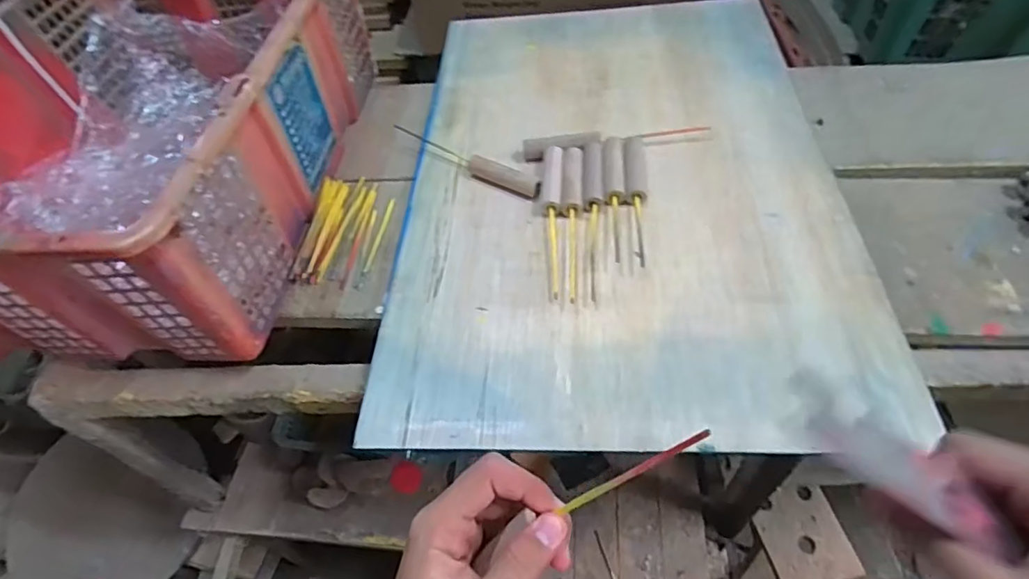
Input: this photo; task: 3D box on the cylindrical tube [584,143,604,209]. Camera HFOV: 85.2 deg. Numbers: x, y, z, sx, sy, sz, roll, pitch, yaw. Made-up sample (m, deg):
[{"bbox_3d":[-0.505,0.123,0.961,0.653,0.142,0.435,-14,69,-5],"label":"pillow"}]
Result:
[{"bbox_3d":[0.075,-0.108,0.529,0.018,0.013,0.080,2,54,6],"label":"cylindrical tube"}]

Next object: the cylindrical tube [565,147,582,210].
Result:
[{"bbox_3d":[0.055,-0.104,0.528,0.016,0.011,0.077,1,54,5],"label":"cylindrical tube"}]

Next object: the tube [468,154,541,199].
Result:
[{"bbox_3d":[-0.010,-0.109,0.549,0.081,0.016,0.022,23,59,19],"label":"tube"}]

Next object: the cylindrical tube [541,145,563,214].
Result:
[{"bbox_3d":[0.037,-0.104,0.531,0.017,0.014,0.080,4,54,6],"label":"cylindrical tube"}]

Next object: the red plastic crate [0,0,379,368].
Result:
[{"bbox_3d":[-0.353,-0.166,0.541,0.346,0.163,0.472,2,54,5],"label":"red plastic crate"}]

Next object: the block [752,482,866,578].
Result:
[{"bbox_3d":[0.323,0.275,0.626,0.090,0.013,0.104,-10,54,-4],"label":"block"}]

